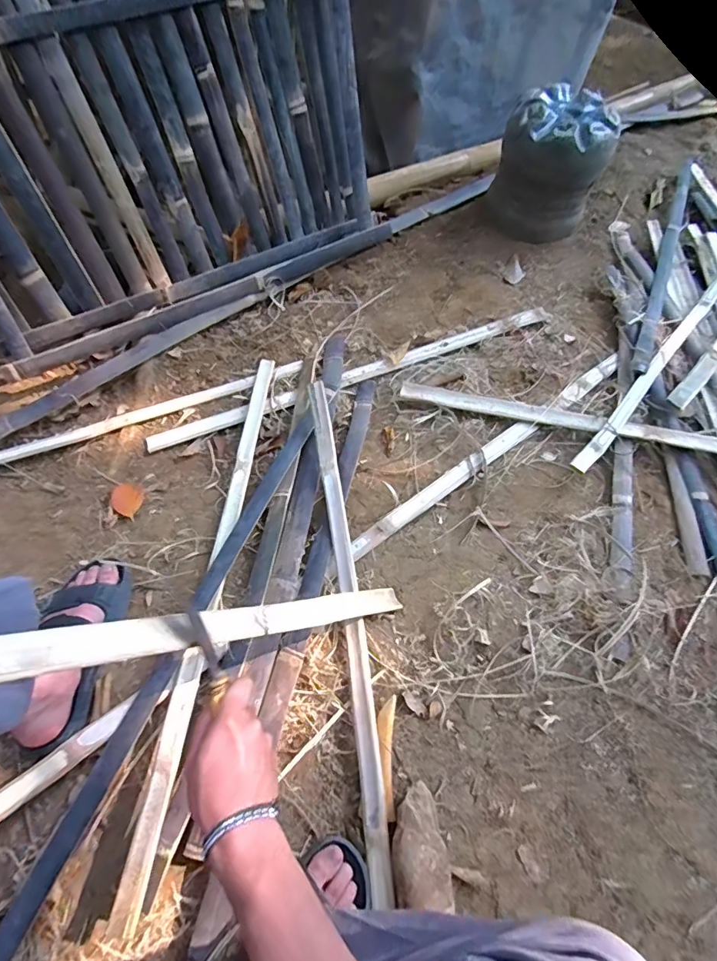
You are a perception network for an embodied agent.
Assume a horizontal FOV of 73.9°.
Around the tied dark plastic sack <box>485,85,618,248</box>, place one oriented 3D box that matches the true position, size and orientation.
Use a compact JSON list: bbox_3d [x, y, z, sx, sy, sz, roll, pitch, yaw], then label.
[{"bbox_3d":[0.452,-0.744,1.139,0.241,0.259,0.201,19,63,7],"label":"tied dark plastic sack"}]

